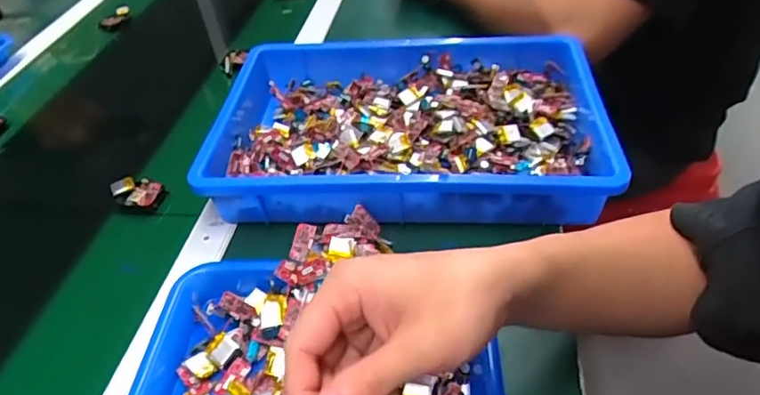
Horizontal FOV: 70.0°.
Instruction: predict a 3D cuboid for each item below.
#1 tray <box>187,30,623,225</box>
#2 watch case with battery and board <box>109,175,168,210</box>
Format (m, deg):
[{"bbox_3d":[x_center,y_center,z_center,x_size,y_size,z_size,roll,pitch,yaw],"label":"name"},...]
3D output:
[{"bbox_3d":[0.021,-0.076,0.563,0.383,0.062,0.245,0,43,6],"label":"tray"},{"bbox_3d":[-0.249,-0.007,0.559,0.059,0.014,0.033,12,45,18],"label":"watch case with battery and board"}]

